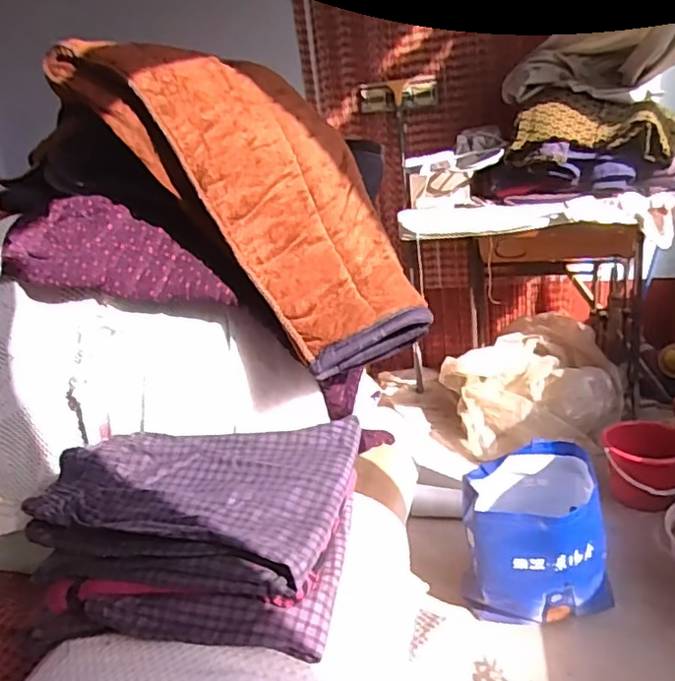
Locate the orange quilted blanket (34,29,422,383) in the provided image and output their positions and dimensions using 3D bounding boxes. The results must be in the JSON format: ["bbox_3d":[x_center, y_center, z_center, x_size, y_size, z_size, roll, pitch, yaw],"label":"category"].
[{"bbox_3d":[-0.123,-0.220,0.743,0.184,0.147,0.622,-24,65,-43],"label":"orange quilted blanket"}]

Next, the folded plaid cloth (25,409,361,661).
[{"bbox_3d":[-0.149,0.189,0.629,0.312,0.103,0.236,-3,18,12],"label":"folded plaid cloth"}]

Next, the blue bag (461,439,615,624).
[{"bbox_3d":[0.423,0.422,1.283,0.268,0.307,0.275,0,19,21],"label":"blue bag"}]

